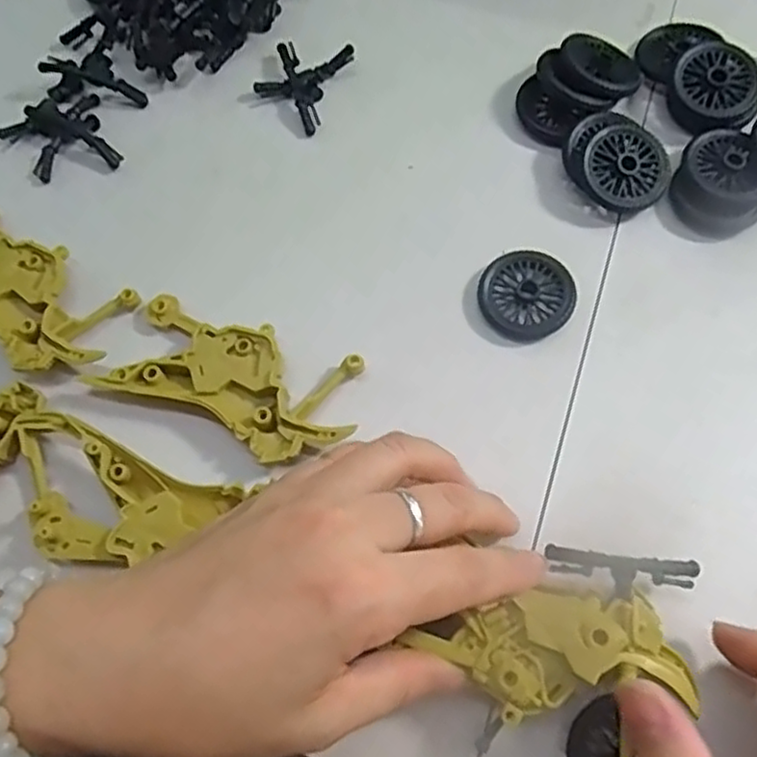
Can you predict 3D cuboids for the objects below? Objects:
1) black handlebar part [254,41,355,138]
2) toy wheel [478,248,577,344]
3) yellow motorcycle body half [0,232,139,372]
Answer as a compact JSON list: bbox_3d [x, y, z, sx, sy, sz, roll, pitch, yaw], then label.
[{"bbox_3d":[-0.036,-0.138,0.320,0.034,0.007,0.045,22,73,11],"label":"black handlebar part"},{"bbox_3d":[0.060,-0.034,0.279,0.036,0.006,0.037,-1,70,3],"label":"toy wheel"},{"bbox_3d":[-0.153,-0.039,0.288,0.105,0.012,0.047,30,75,13],"label":"yellow motorcycle body half"}]

